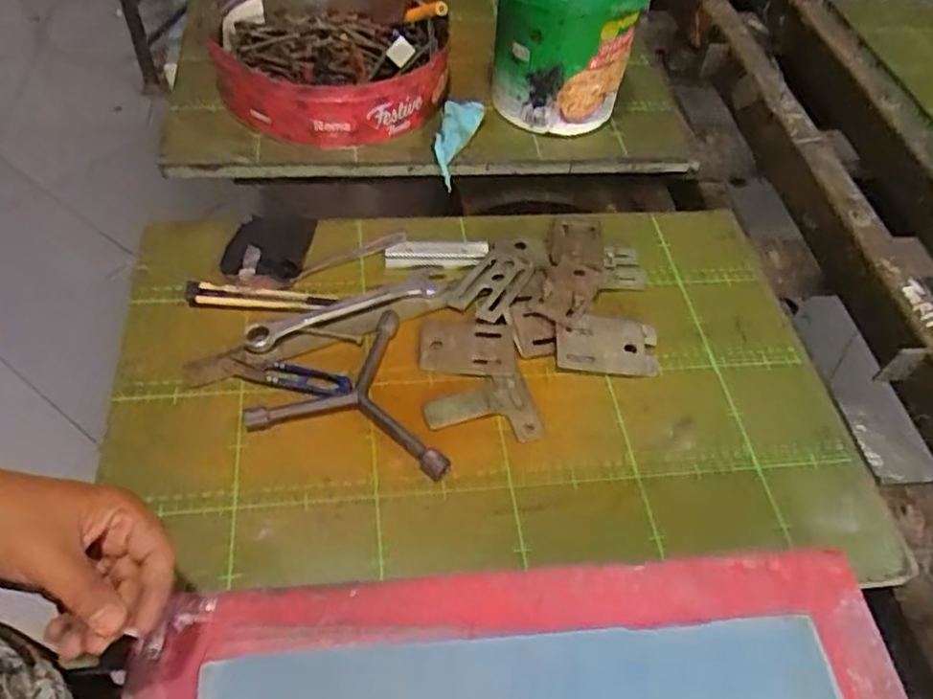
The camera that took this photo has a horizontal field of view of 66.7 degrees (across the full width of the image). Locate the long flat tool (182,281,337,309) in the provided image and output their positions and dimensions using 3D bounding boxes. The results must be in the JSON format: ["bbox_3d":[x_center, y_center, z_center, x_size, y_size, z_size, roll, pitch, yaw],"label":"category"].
[{"bbox_3d":[-0.181,-0.046,0.619,0.126,0.010,0.019,4,52,-3],"label":"long flat tool"}]

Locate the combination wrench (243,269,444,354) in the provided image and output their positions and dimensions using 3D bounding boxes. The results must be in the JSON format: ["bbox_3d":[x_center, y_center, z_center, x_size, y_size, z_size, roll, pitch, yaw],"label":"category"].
[{"bbox_3d":[-0.102,-0.036,0.627,0.187,0.012,0.029,-22,58,-22],"label":"combination wrench"}]

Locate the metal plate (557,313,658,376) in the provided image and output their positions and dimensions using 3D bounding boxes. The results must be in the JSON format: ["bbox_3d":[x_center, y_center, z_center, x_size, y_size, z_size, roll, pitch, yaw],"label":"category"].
[{"bbox_3d":[0.123,-0.003,0.622,0.089,0.008,0.052,4,76,-8],"label":"metal plate"}]

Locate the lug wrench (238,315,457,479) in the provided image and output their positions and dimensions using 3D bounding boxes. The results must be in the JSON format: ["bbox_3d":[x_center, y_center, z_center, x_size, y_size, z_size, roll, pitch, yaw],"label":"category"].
[{"bbox_3d":[-0.077,0.024,0.575,0.158,0.012,0.137,14,52,5],"label":"lug wrench"}]

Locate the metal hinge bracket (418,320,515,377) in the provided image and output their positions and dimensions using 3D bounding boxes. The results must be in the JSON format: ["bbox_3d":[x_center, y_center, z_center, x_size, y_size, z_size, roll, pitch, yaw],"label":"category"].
[{"bbox_3d":[0.001,-0.003,0.612,0.081,0.007,0.053,7,52,-1],"label":"metal hinge bracket"}]

